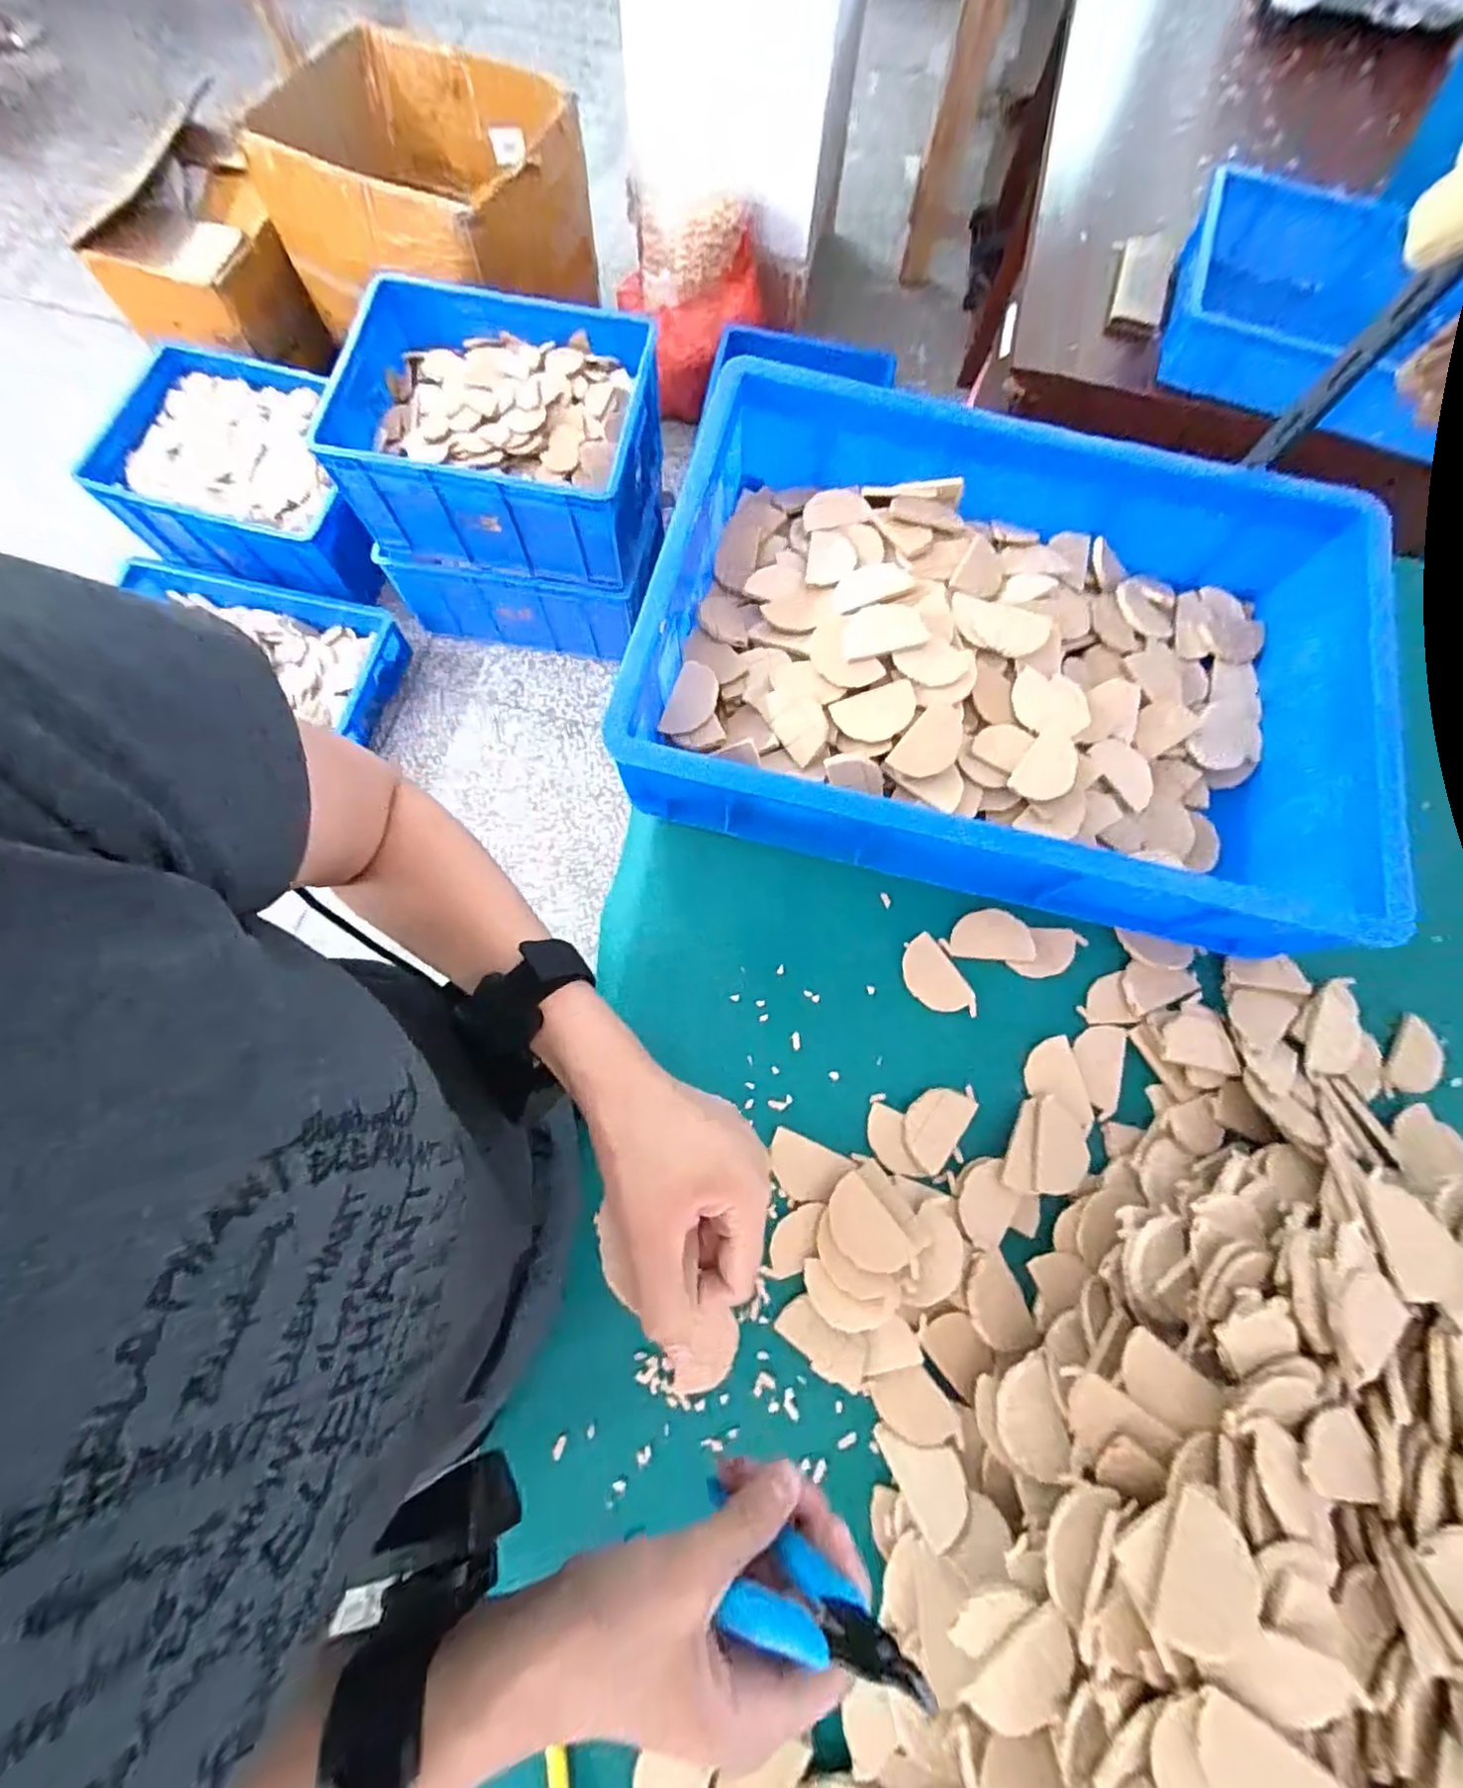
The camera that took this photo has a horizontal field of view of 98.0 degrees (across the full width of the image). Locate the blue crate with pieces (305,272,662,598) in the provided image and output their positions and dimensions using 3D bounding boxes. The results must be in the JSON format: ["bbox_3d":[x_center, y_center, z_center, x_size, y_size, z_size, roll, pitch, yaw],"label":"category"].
[{"bbox_3d":[-0.437,-0.870,1.214,0.611,0.212,0.417,9,74,0],"label":"blue crate with pieces"}]

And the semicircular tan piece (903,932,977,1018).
[{"bbox_3d":[0.177,0.076,0.548,0.042,0.004,0.075,-35,78,-11],"label":"semicircular tan piece"}]

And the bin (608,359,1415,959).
[{"bbox_3d":[0.241,-0.214,0.568,0.599,0.107,0.422,14,74,2],"label":"bin"}]

